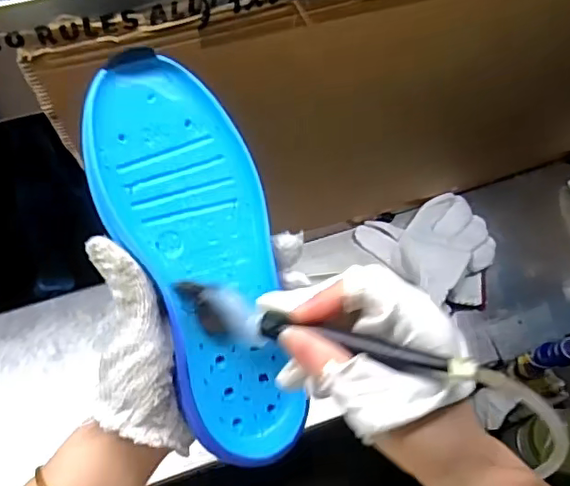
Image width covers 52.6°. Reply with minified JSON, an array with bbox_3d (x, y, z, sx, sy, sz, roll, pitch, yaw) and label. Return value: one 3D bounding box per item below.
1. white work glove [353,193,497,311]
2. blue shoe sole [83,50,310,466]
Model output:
[{"bbox_3d":[0.195,0.010,0.715,0.158,0.058,0.145,2,63,-4],"label":"white work glove"},{"bbox_3d":[-0.047,0.010,0.334,0.088,0.031,0.230,-17,94,-12],"label":"blue shoe sole"}]

